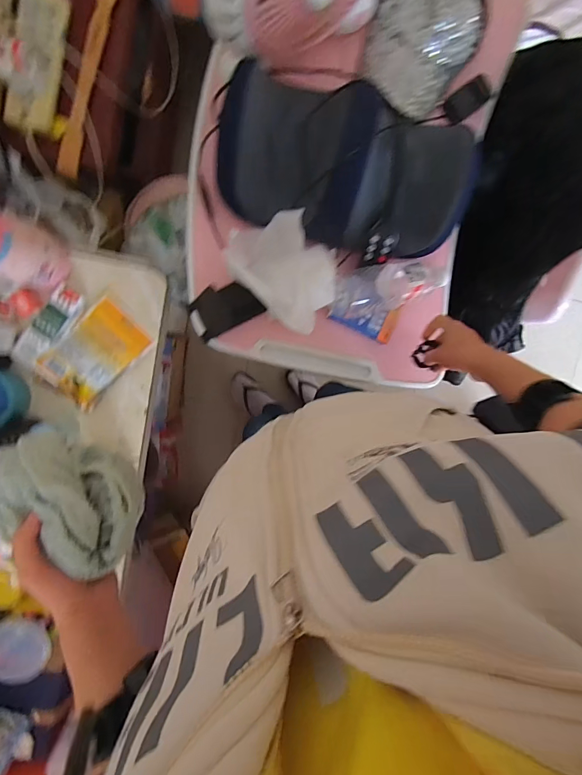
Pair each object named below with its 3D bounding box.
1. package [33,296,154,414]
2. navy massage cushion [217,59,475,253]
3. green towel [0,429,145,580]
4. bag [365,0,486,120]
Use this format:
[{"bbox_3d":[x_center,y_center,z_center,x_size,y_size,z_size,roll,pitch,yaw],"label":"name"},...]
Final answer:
[{"bbox_3d":[-0.333,-0.054,0.654,0.110,0.038,0.178,44,91,-10],"label":"package"},{"bbox_3d":[0.076,-0.308,0.541,0.353,0.098,0.198,17,95,-9],"label":"navy massage cushion"},{"bbox_3d":[-0.216,0.106,0.376,0.141,0.065,0.099,26,96,-7],"label":"green towel"},{"bbox_3d":[0.205,-0.547,0.581,0.176,0.056,0.245,24,94,-9],"label":"bag"}]

